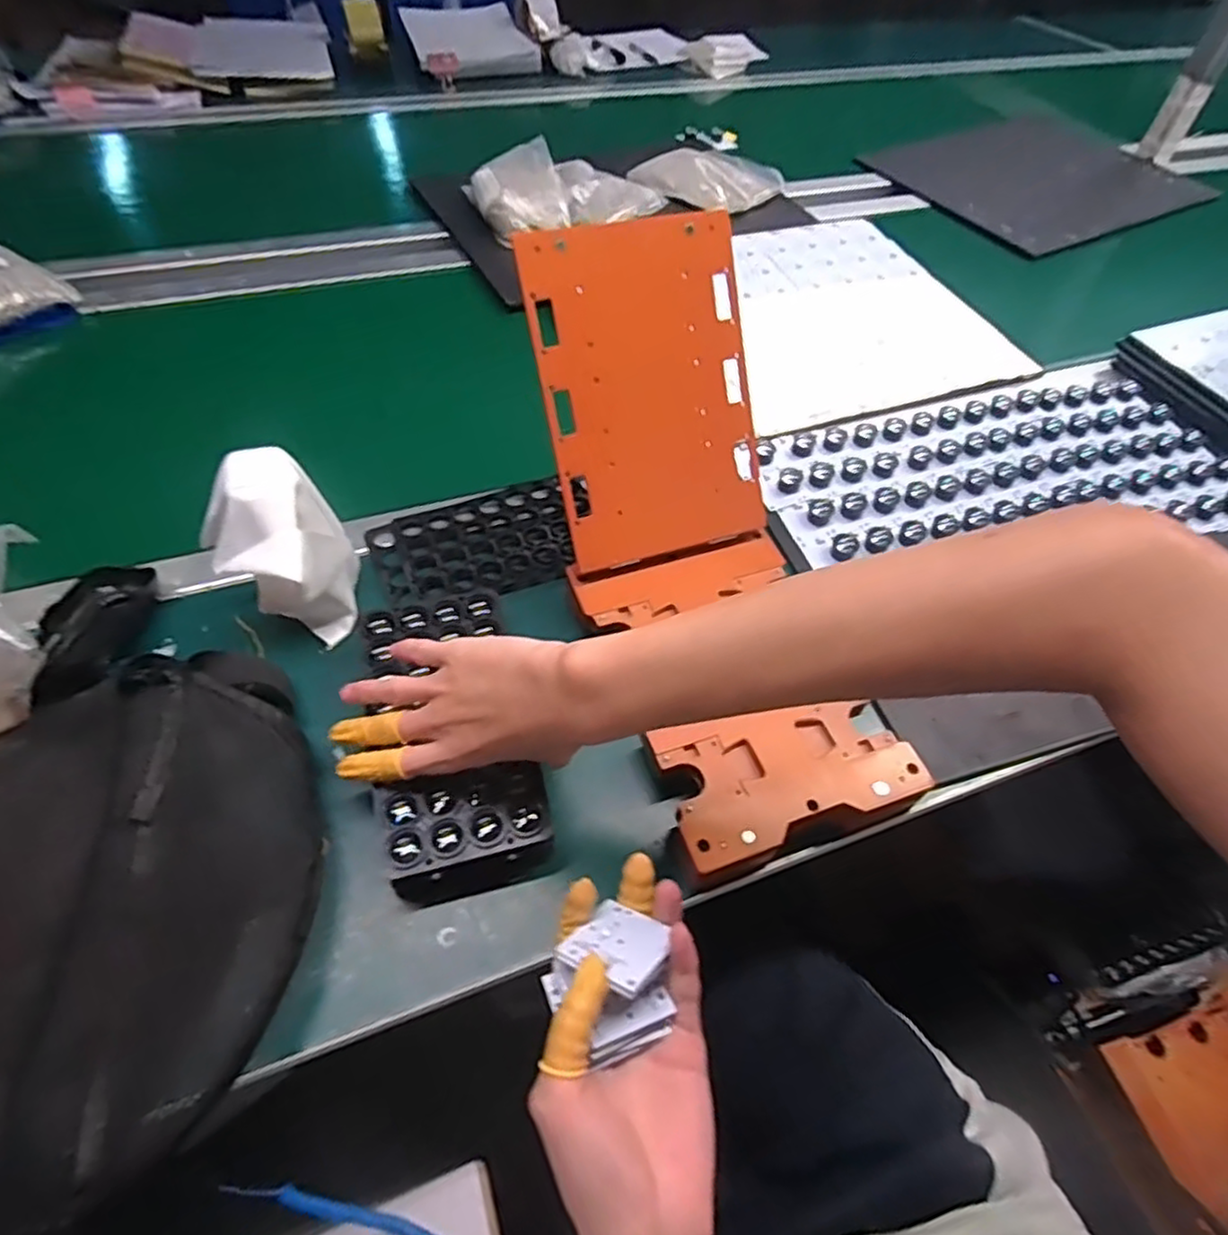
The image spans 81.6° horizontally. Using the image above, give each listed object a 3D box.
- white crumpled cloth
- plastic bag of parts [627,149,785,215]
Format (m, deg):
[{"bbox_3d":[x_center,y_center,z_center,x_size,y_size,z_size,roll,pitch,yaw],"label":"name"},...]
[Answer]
[{"bbox_3d":[-0.232,-0.046,0.503,0.089,0.108,0.095,-21,58,-19],"label":"white crumpled cloth"},{"bbox_3d":[0.135,-0.636,1.023,0.171,0.029,0.162,-30,61,-24],"label":"plastic bag of parts"}]

